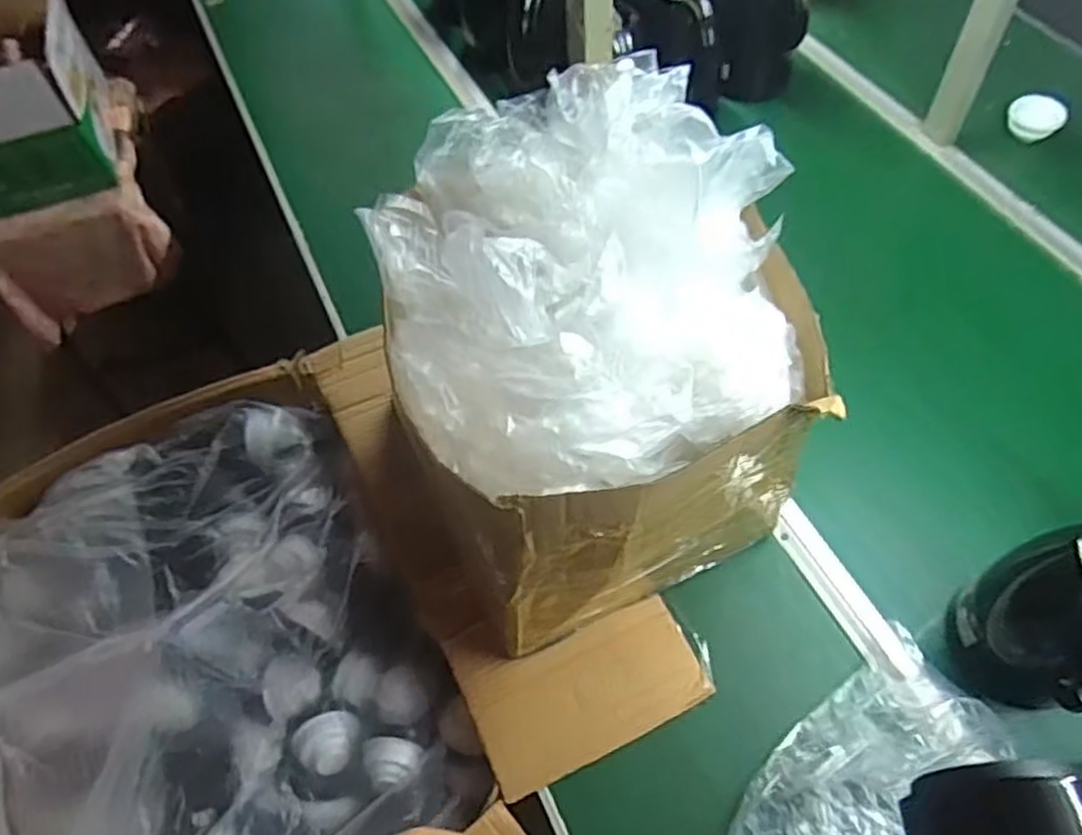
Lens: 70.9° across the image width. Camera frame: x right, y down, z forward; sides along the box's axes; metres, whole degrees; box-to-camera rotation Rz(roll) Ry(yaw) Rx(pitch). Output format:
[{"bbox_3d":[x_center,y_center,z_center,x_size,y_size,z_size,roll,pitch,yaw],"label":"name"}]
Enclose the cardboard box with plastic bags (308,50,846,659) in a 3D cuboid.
[{"bbox_3d":[0.011,-0.061,0.706,0.355,0.405,0.402,-29,60,-14],"label":"cardboard box with plastic bags"}]

